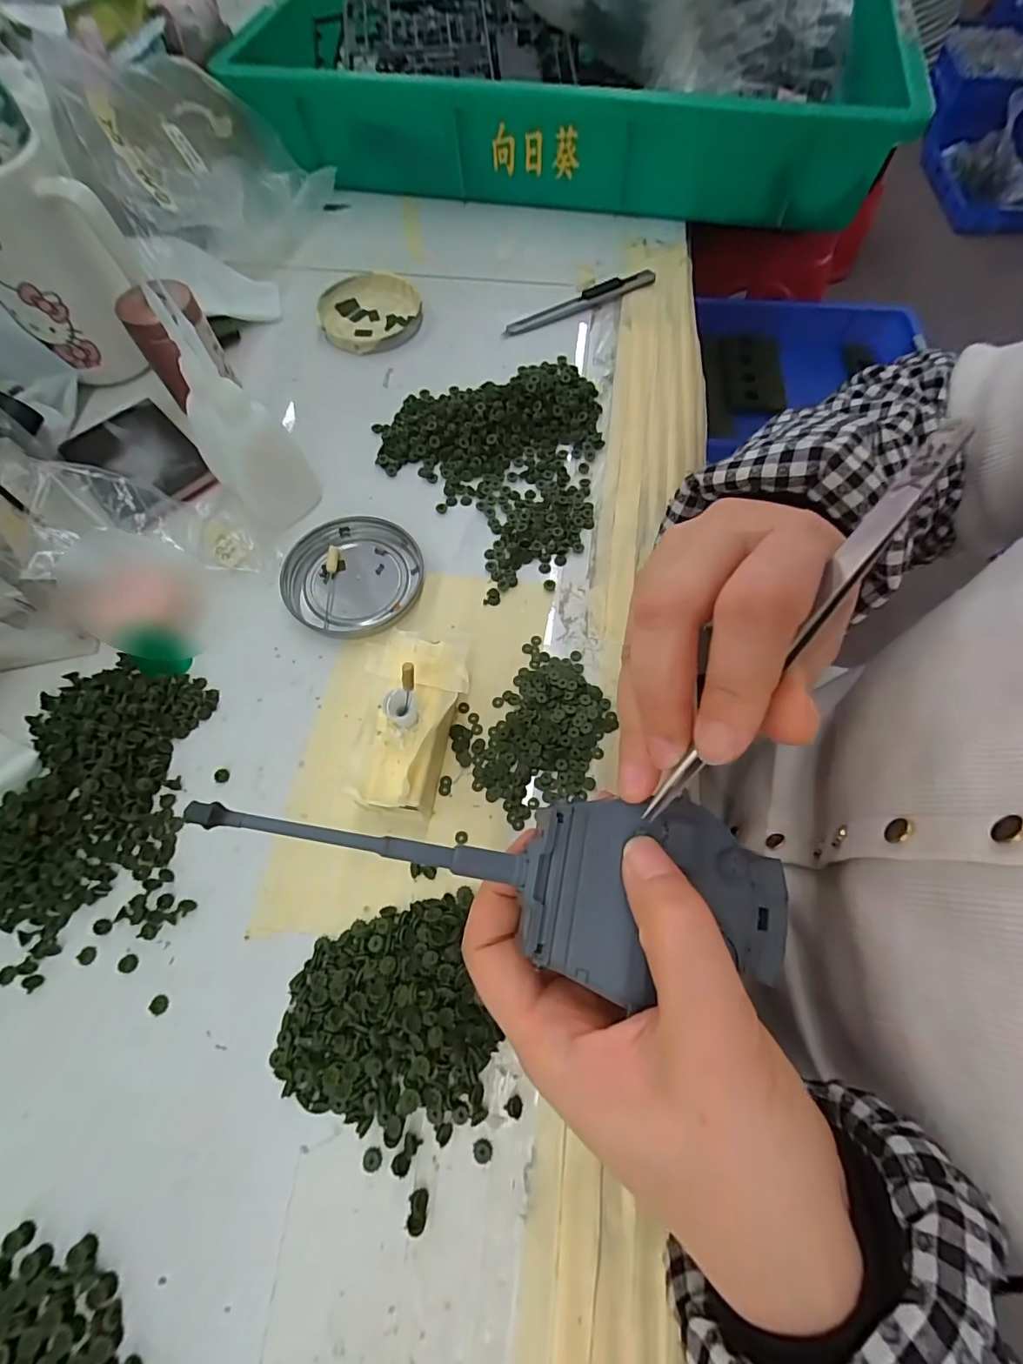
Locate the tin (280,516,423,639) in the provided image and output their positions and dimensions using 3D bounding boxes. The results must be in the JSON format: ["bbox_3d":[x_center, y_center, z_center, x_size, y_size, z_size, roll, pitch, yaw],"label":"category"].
[{"bbox_3d":[-0.092,-0.063,0.297,0.079,0.008,0.074,0,67,0],"label":"tin"}]

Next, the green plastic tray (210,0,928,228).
[{"bbox_3d":[0.057,-0.586,0.483,0.543,0.082,0.365,11,67,5],"label":"green plastic tray"}]

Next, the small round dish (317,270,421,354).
[{"bbox_3d":[-0.109,-0.286,0.393,0.075,0.013,0.079,-12,67,-5],"label":"small round dish"}]

